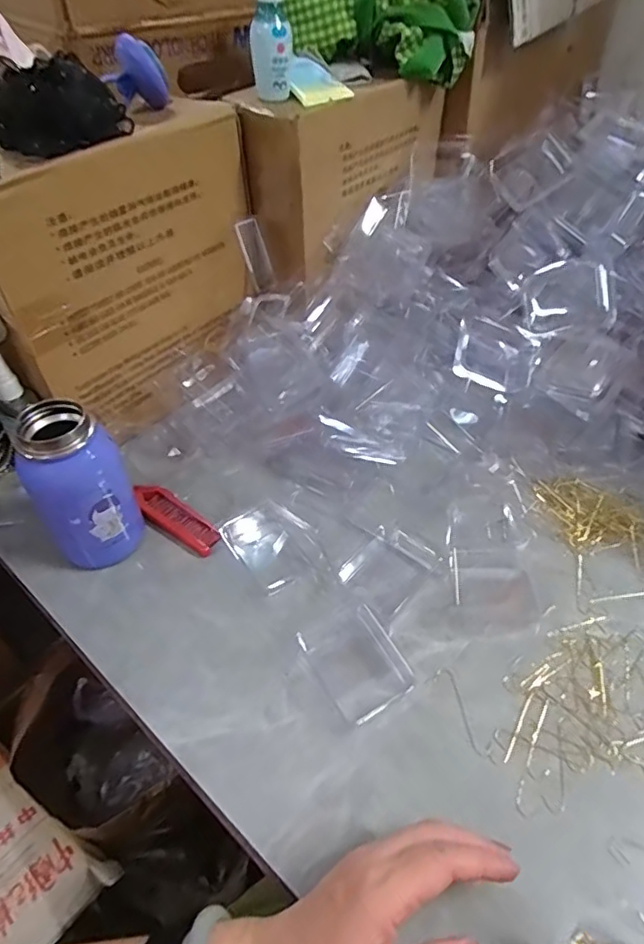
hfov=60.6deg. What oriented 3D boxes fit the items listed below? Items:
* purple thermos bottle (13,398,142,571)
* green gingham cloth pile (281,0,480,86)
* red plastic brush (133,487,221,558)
[{"bbox_3d":[-0.196,0.015,0.450,0.073,0.135,0.063,-28,53,-25],"label":"purple thermos bottle"},{"bbox_3d":[0.060,-0.489,0.600,0.208,0.086,0.080,11,47,11],"label":"green gingham cloth pile"},{"bbox_3d":[-0.137,0.042,0.511,0.101,0.010,0.031,29,52,24],"label":"red plastic brush"}]

